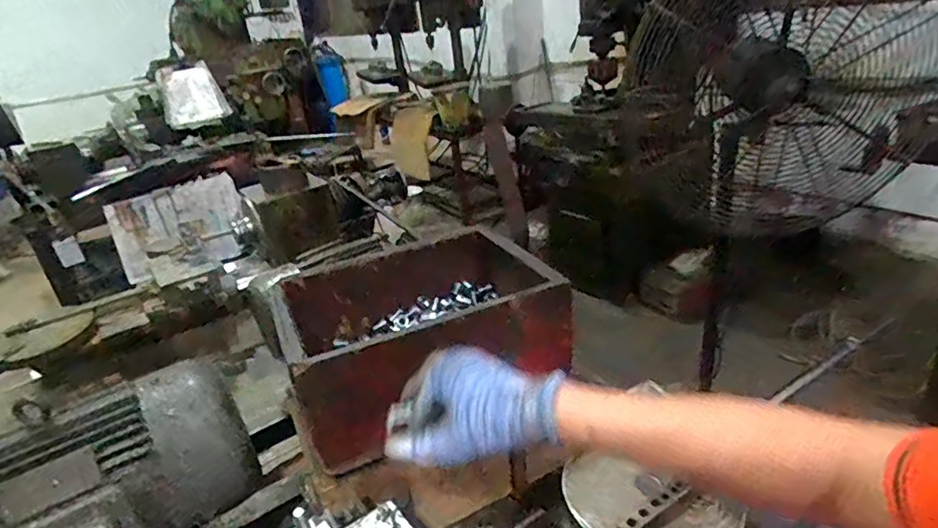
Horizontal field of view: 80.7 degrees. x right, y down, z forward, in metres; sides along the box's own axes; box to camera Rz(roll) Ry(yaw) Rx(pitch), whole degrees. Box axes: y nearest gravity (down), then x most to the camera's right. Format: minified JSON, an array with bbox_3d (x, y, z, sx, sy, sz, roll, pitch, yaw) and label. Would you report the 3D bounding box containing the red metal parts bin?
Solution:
[{"bbox_3d":[-0.073,0.086,0.764,0.363,0.138,0.284,-21,28,-27],"label":"red metal parts bin"}]

